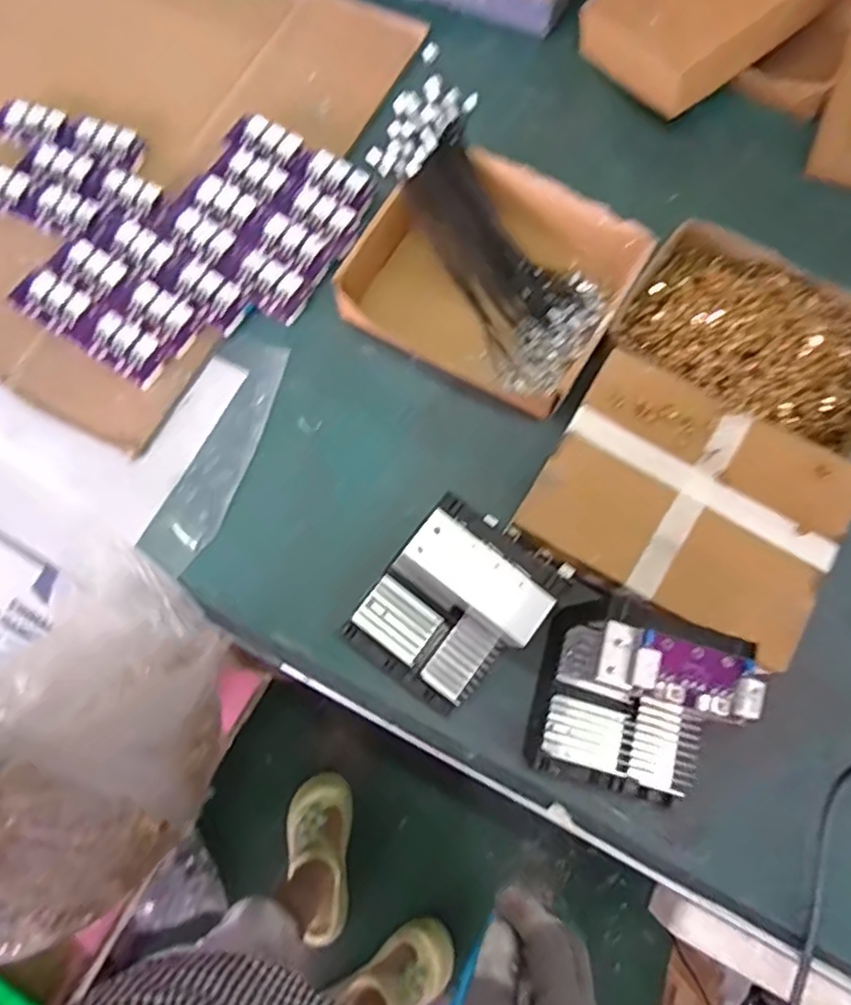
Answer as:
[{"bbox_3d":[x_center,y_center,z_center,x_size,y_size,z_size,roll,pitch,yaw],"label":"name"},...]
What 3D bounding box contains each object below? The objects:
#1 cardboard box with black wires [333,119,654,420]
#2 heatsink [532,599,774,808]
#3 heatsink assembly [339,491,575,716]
[{"bbox_3d":[0.061,-0.200,0.572,0.216,0.050,0.186,30,77,9],"label":"cardboard box with black wires"},{"bbox_3d":[0.143,0.137,0.443,0.118,0.105,0.113,15,75,5],"label":"heatsink"},{"bbox_3d":[0.017,0.076,0.466,0.110,0.102,0.119,36,78,11],"label":"heatsink assembly"}]

